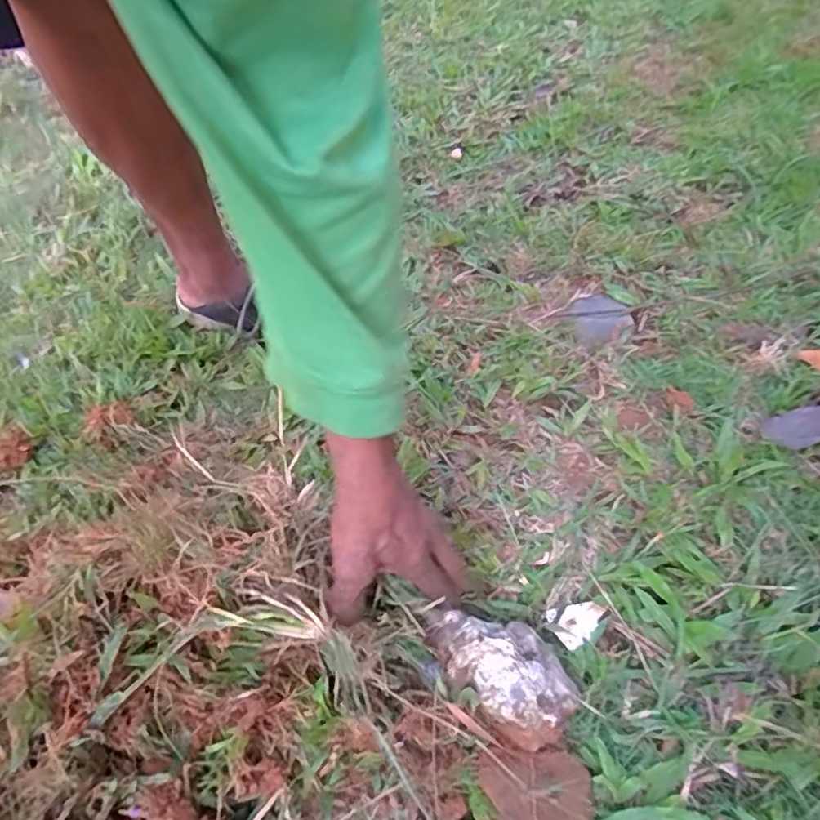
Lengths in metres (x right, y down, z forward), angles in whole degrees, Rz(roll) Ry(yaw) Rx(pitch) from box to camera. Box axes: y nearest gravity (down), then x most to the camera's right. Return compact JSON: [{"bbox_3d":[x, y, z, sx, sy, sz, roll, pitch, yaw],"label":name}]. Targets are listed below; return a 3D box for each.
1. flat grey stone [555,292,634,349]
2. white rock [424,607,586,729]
[{"bbox_3d":[0.209,-0.105,0.673,0.071,0.008,0.070,-23,52,-13],"label":"flat grey stone"},{"bbox_3d":[0.069,0.187,0.443,0.068,0.031,0.107,-39,64,-22],"label":"white rock"}]

